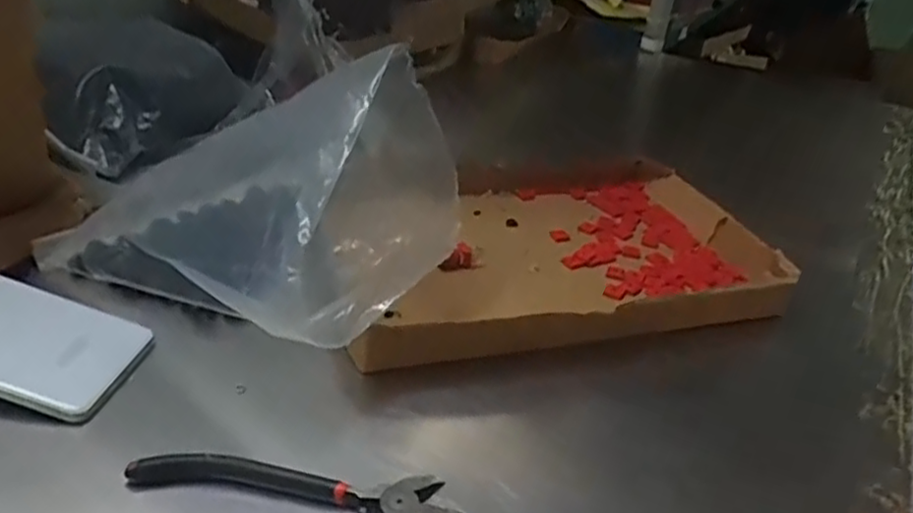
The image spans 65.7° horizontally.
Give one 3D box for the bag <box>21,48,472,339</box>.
[{"bbox_3d":[-0.122,-0.058,0.442,0.237,0.135,0.160,22,34,23],"label":"bag"}]

